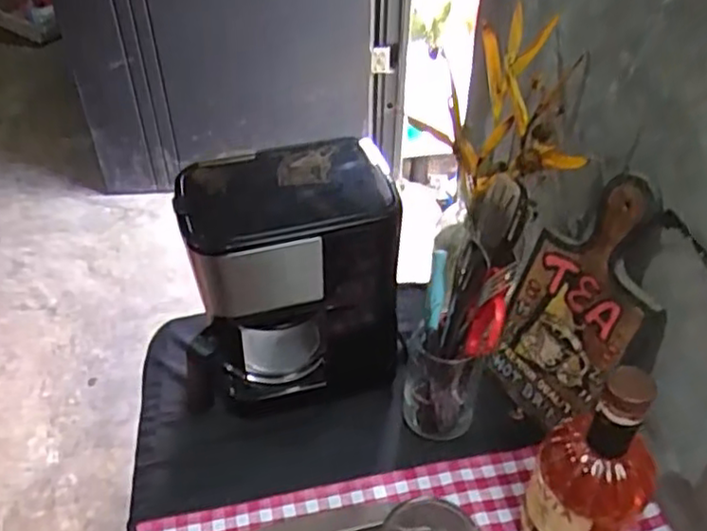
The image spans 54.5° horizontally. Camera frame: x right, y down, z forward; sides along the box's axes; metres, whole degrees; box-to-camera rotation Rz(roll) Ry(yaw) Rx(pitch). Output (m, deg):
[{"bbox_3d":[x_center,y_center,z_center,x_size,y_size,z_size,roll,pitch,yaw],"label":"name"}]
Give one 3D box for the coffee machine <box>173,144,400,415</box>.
[{"bbox_3d":[-0.060,0.025,0.709,0.206,0.260,0.155,-10,44,-11],"label":"coffee machine"}]

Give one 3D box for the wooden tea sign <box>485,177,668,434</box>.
[{"bbox_3d":[0.222,0.045,0.674,0.012,0.274,0.151,-9,44,-33],"label":"wooden tea sign"}]

